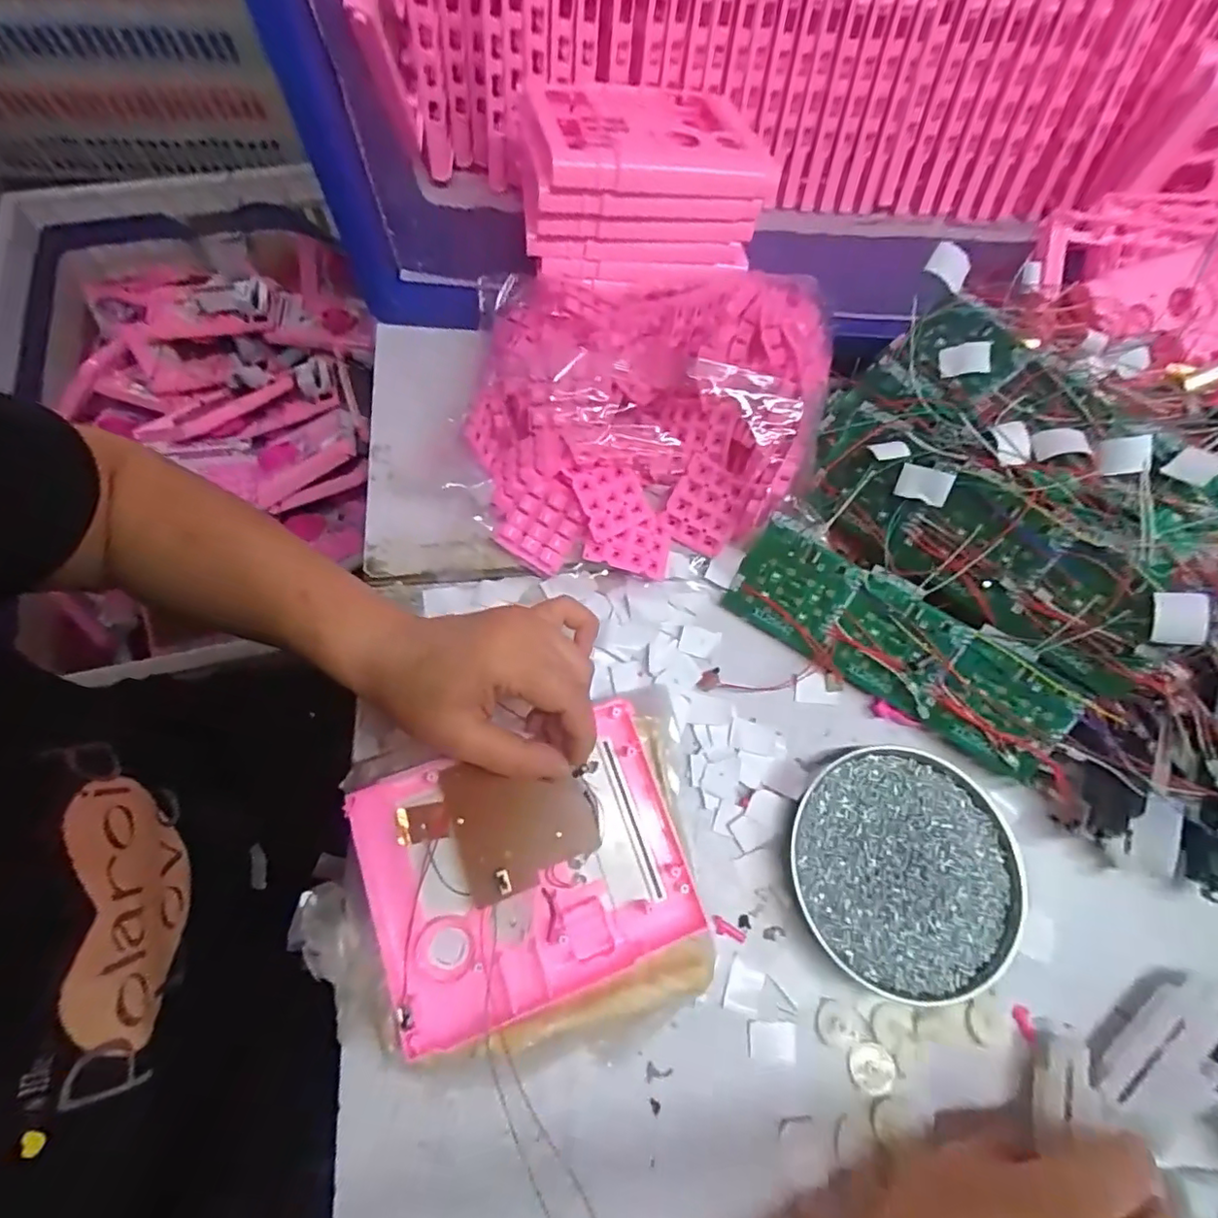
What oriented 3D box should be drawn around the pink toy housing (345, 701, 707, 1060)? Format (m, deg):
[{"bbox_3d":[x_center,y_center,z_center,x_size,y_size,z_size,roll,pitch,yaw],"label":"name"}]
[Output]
[{"bbox_3d":[-0.044,0.140,0.320,0.162,0.020,0.132,-18,71,-9],"label":"pink toy housing"}]

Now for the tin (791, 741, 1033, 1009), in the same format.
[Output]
[{"bbox_3d":[0.180,0.154,0.353,0.137,0.022,0.130,1,69,-2],"label":"tin"}]

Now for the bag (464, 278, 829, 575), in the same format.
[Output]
[{"bbox_3d":[0.021,-0.135,0.404,0.229,0.096,0.216,11,69,2],"label":"bag"}]

